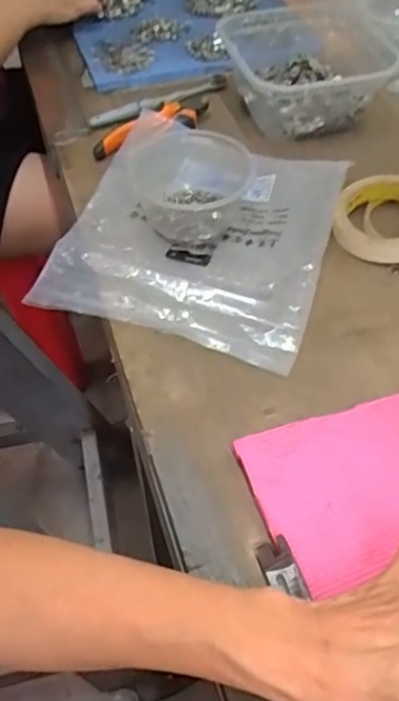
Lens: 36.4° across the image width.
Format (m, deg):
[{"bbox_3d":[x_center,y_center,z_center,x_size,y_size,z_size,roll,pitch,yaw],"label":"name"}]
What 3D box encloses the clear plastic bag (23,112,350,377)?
[{"bbox_3d":[0.005,-0.121,0.564,0.231,0.040,0.259,17,55,15],"label":"clear plastic bag"}]

